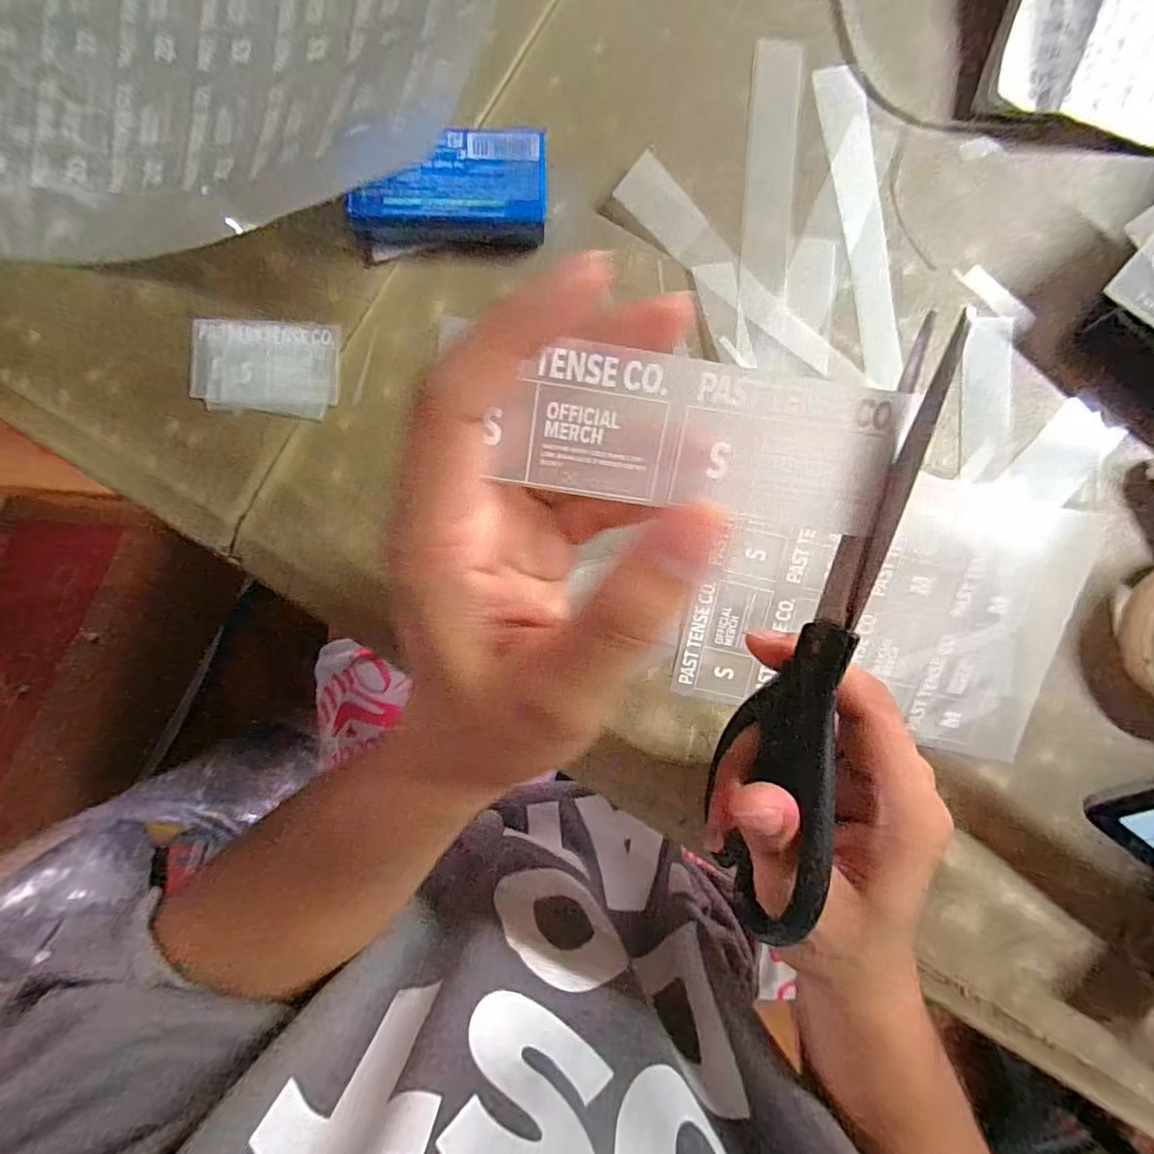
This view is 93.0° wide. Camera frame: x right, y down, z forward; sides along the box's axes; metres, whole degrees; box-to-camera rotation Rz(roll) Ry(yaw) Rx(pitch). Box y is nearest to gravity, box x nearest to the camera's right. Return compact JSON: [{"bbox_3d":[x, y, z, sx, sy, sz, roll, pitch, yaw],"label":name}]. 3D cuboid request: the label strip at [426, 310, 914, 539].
[{"bbox_3d":[0.027,-0.037,0.142,0.116,0.004,0.037,8,107,-3],"label":"label strip"}]

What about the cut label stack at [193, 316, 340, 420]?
[{"bbox_3d":[-0.148,-0.099,0.257,0.070,0.004,0.042,5,92,1],"label":"cut label stack"}]

